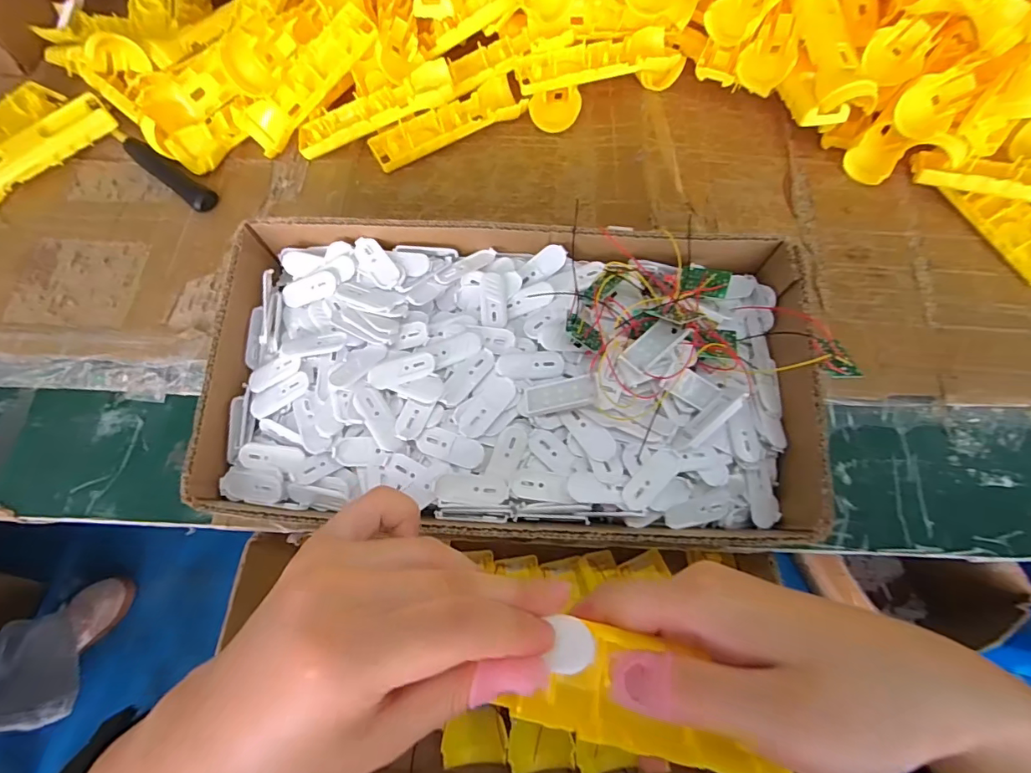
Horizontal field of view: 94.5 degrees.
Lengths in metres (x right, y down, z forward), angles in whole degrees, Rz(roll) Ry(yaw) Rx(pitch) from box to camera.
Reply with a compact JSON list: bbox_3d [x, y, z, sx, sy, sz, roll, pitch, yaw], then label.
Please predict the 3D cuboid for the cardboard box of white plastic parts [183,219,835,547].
[{"bbox_3d":[-0.007,-0.007,0.354,0.414,0.084,0.225,2,68,0],"label":"cardboard box of white plastic parts"}]

